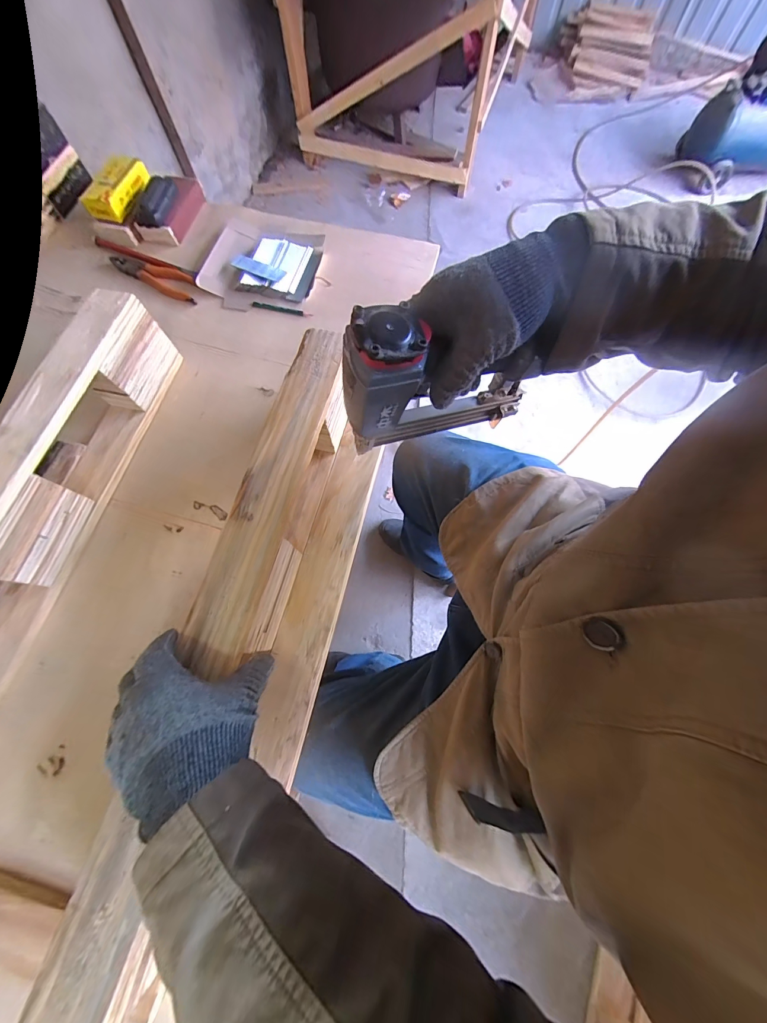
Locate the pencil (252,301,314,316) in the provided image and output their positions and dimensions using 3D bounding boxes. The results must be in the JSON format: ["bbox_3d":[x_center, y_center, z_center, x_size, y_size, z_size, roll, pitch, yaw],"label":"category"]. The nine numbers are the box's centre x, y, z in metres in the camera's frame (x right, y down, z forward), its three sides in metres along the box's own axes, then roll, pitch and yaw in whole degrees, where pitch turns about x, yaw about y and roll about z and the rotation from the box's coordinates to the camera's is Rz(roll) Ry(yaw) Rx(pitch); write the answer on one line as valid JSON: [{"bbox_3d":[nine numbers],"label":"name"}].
[{"bbox_3d":[-0.175,-0.350,0.610,0.106,0.008,0.010,10,71,4],"label":"pencil"}]

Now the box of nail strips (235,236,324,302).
[{"bbox_3d":[-0.184,-0.435,0.621,0.116,0.026,0.127,11,72,5],"label":"box of nail strips"}]

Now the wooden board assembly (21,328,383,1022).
[{"bbox_3d":[-0.118,0.097,0.390,0.125,0.119,0.619,12,71,5],"label":"wooden board assembly"}]

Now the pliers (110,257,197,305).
[{"bbox_3d":[-0.407,-0.416,0.623,0.181,0.013,0.048,21,72,8],"label":"pliers"}]

